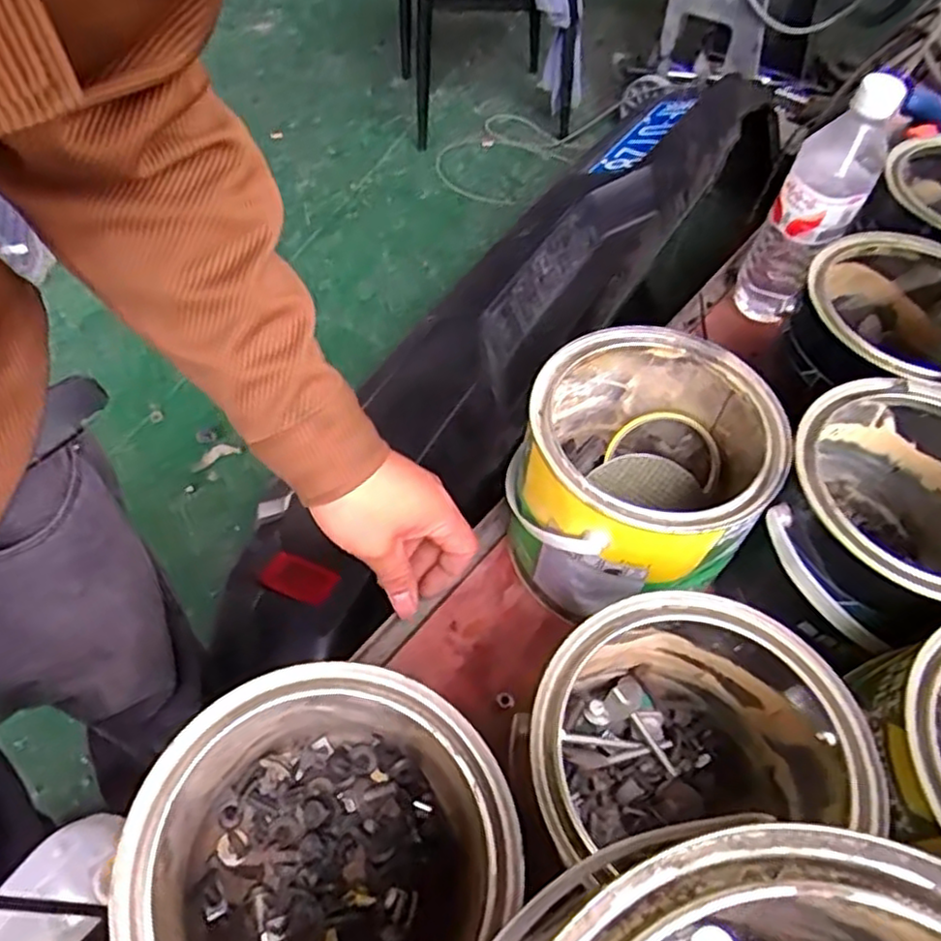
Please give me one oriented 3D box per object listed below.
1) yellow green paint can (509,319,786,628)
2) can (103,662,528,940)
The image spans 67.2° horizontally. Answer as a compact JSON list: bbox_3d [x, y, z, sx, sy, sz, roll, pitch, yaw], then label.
[{"bbox_3d":[0.114,0.006,0.497,0.158,0.145,0.165,15,56,8],"label":"yellow green paint can"},{"bbox_3d":[-0.069,0.192,0.350,0.156,0.162,0.164,-33,62,-23],"label":"can"}]

